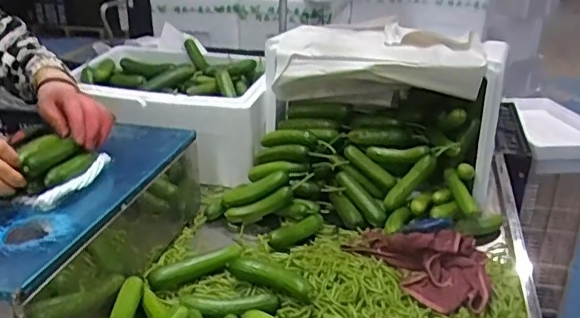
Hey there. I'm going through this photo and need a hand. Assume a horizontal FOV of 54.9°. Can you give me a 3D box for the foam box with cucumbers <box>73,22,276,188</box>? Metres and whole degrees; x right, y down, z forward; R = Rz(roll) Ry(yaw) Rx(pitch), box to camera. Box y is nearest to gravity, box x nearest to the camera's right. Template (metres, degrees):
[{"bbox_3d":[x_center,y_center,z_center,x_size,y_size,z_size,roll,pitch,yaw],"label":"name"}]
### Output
[{"bbox_3d":[-0.238,-0.109,1.269,0.442,0.213,0.268,6,24,13],"label":"foam box with cucumbers"}]

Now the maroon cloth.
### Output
[{"bbox_3d":[0.206,0.152,0.885,0.225,0.074,0.169,12,26,25],"label":"maroon cloth"}]

